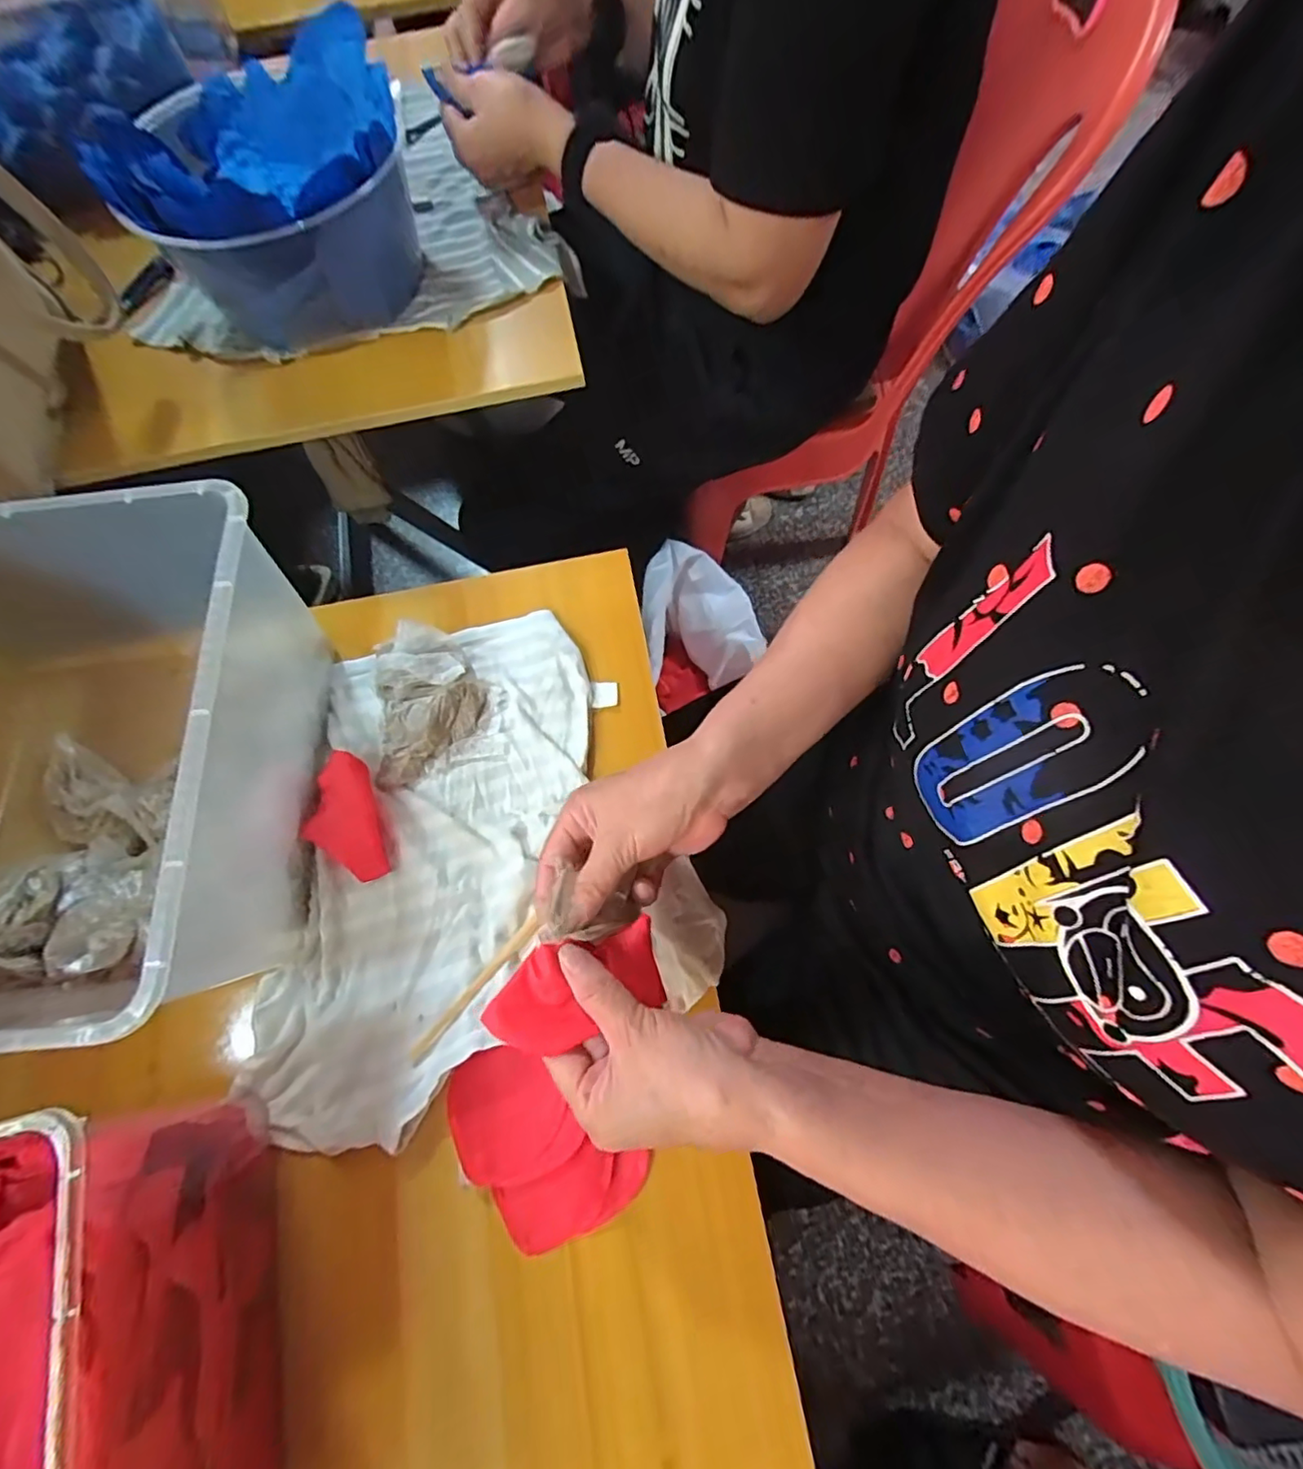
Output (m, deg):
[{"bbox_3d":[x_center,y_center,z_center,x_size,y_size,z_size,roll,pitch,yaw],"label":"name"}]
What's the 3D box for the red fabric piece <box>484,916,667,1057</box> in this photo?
[{"bbox_3d":[-0.039,0.133,0.310,0.093,0.019,0.048,-16,69,-24],"label":"red fabric piece"}]

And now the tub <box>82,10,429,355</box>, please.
[{"bbox_3d":[-0.308,-0.435,0.489,0.220,0.112,0.212,-10,70,-1],"label":"tub"}]

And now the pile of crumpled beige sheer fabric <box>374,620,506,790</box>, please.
[{"bbox_3d":[-0.161,-0.028,0.433,0.089,0.025,0.118,-7,70,0],"label":"pile of crumpled beige sheer fabric"}]

